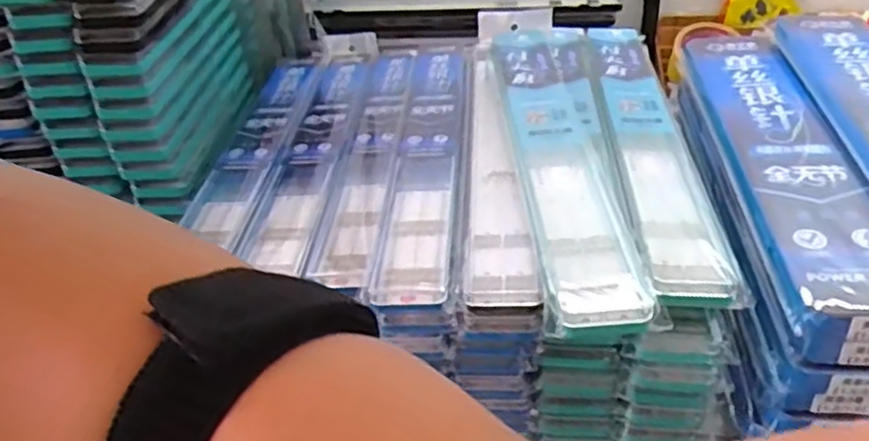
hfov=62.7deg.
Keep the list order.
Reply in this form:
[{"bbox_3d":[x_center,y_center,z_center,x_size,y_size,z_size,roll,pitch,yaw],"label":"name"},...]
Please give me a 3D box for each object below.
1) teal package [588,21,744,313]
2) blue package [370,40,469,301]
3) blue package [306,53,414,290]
[{"bbox_3d":[0.188,-0.081,0.639,0.061,0.021,0.439,1,35,5],"label":"teal package"},{"bbox_3d":[-0.004,-0.068,0.656,0.058,0.020,0.407,0,35,5],"label":"blue package"},{"bbox_3d":[-0.059,-0.077,0.690,0.055,0.017,0.418,0,35,4],"label":"blue package"}]

